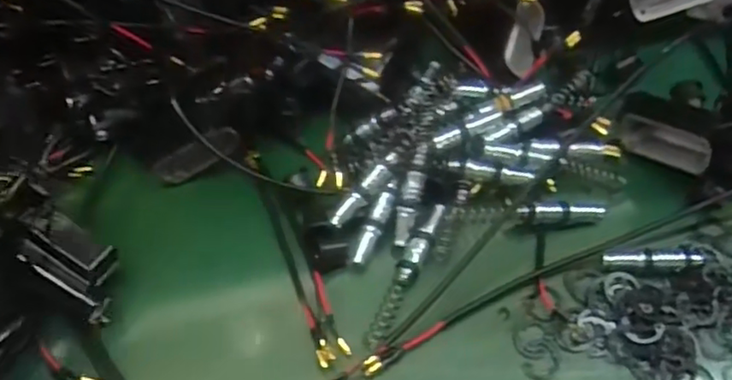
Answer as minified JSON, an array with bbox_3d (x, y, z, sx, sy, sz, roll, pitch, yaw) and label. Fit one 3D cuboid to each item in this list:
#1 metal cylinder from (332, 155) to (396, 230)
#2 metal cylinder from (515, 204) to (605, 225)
[{"bbox_3d":[0.000,0.001,0.341,0.008,0.007,0.048,43,92,23],"label":"metal cylinder"},{"bbox_3d":[0.106,0.013,0.350,0.047,0.009,0.011,-3,57,-3],"label":"metal cylinder"}]

